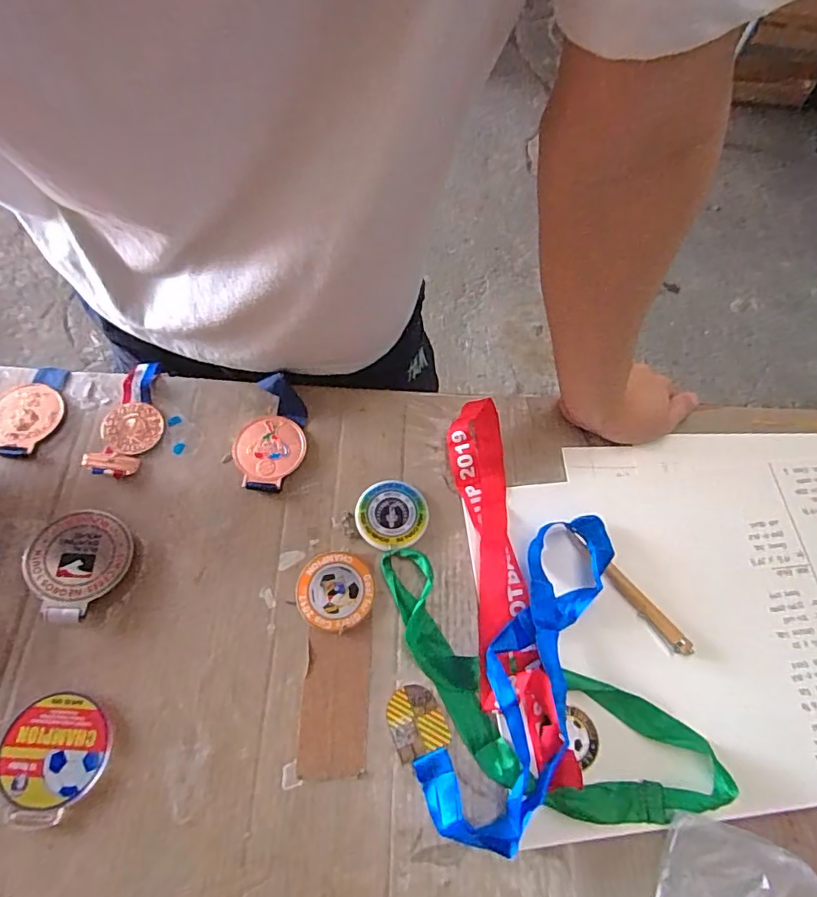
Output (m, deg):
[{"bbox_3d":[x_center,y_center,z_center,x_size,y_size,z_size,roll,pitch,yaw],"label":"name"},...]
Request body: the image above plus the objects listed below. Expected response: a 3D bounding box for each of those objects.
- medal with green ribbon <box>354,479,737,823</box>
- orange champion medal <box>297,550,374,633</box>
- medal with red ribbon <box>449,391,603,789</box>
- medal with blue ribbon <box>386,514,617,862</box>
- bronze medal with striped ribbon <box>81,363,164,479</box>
[{"bbox_3d":[0.069,0.162,0.412,0.334,0.016,0.117,41,70,15],"label":"medal with green ribbon"},{"bbox_3d":[-0.059,0.114,0.435,0.060,0.004,0.061,1,65,-3],"label":"orange champion medal"},{"bbox_3d":[0.075,0.096,0.437,0.071,0.025,0.300,-10,66,-8],"label":"medal with red ribbon"},{"bbox_3d":[0.086,0.155,0.409,0.113,0.028,0.244,35,68,13],"label":"medal with blue ribbon"},{"bbox_3d":[-0.245,-0.030,0.490,0.050,0.009,0.117,11,65,2],"label":"bronze medal with striped ribbon"}]

